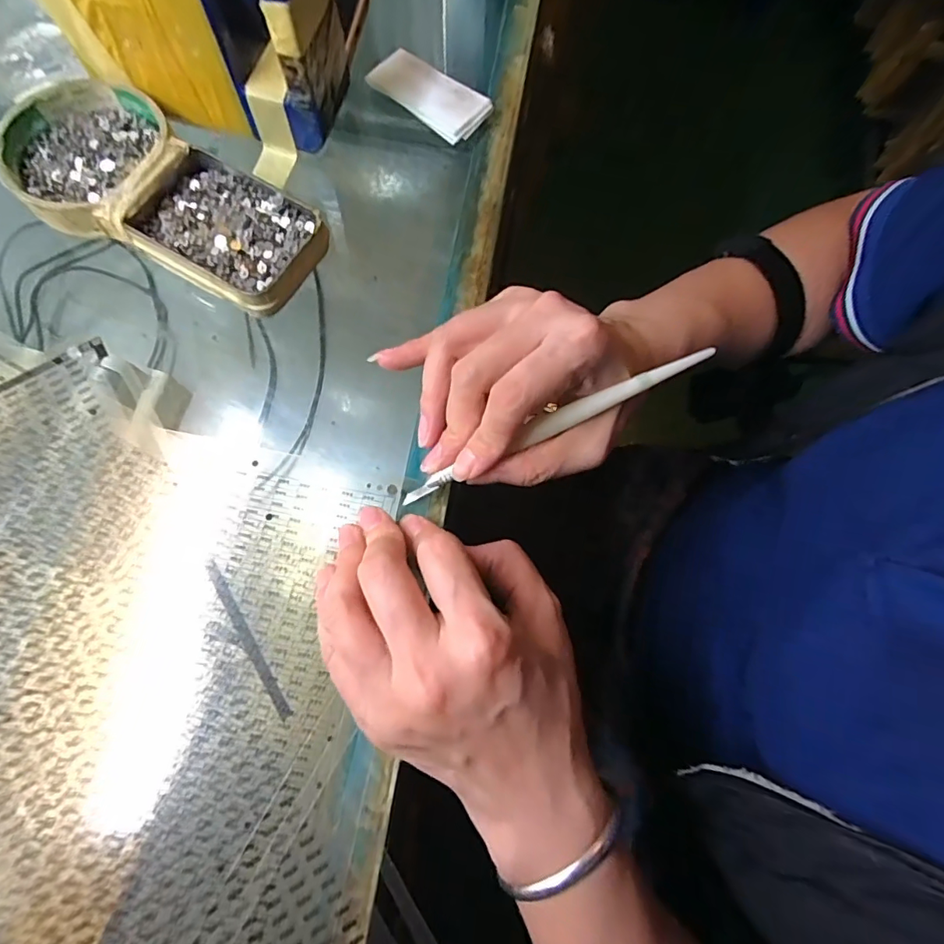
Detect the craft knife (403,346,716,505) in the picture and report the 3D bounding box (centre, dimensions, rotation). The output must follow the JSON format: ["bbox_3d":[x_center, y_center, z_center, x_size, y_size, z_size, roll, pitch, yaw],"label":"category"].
[{"bbox_3d":[0.035,-0.022,0.226,0.147,0.005,0.010,-26,76,5],"label":"craft knife"}]

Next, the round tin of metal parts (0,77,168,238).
[{"bbox_3d":[-0.200,-0.167,0.264,0.080,0.015,0.082,1,74,-2],"label":"round tin of metal parts"}]

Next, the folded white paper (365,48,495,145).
[{"bbox_3d":[-0.025,-0.222,0.301,0.069,0.012,0.037,35,76,8],"label":"folded white paper"}]

